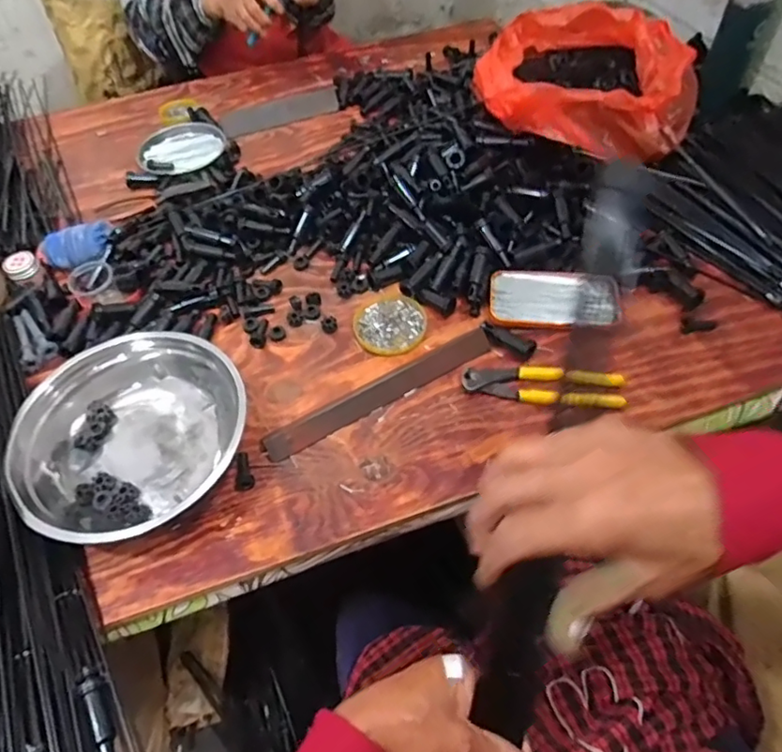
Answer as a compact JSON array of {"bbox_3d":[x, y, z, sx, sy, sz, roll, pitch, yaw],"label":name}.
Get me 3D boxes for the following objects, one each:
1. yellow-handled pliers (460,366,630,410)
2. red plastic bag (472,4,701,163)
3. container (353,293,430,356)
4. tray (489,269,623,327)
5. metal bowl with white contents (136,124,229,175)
[{"bbox_3d":[0.160,0.005,0.593,0.164,0.016,0.048,4,55,6],"label":"yellow-handled pliers"},{"bbox_3d":[0.269,-0.412,0.770,0.291,0.104,0.255,4,55,6],"label":"red plastic bag"},{"bbox_3d":[-0.002,-0.061,0.662,0.085,0.015,0.086,-2,55,2],"label":"container"},{"bbox_3d":[0.190,-0.093,0.651,0.143,0.020,0.082,0,55,3],"label":"tray"},{"bbox_3d":[-0.329,-0.355,0.886,0.141,0.022,0.115,0,55,4],"label":"metal bowl with white contents"}]

